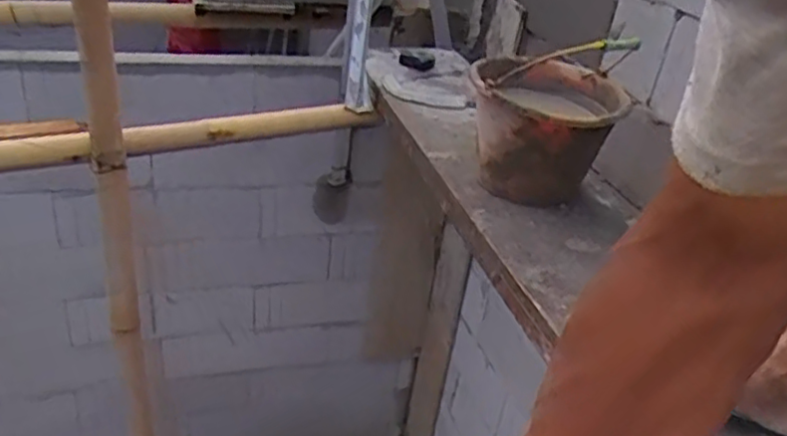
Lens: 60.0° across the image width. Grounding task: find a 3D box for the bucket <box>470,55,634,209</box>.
[{"bbox_3d":[0.265,-0.165,1.231,0.249,0.221,0.285,15,31,11],"label":"bucket"}]

